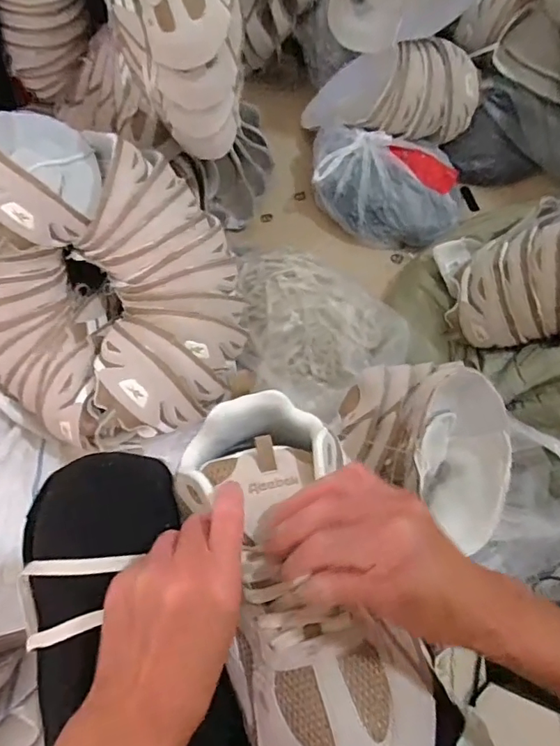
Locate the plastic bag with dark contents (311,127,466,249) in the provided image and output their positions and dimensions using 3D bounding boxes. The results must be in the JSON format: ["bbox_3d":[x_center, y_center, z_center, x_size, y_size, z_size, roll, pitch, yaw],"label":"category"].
[{"bbox_3d":[0.188,-0.331,0.908,0.275,0.088,0.177,12,66,6],"label":"plastic bag with dark contents"}]

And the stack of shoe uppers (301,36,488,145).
[{"bbox_3d":[0.183,-0.503,0.934,0.317,0.149,0.157,17,64,32],"label":"stack of shoe uppers"}]

